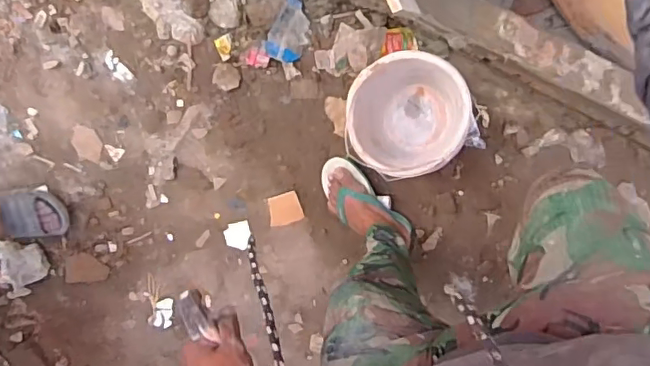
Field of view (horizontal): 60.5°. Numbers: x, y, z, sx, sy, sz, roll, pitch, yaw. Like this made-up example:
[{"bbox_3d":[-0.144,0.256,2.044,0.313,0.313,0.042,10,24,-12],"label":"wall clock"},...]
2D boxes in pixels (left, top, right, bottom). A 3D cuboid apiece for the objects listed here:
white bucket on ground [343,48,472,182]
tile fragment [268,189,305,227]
[{"bbox_3d":[0.174,-0.151,1.245,0.242,0.221,0.254,0,98,1],"label":"white bucket on ground"},{"bbox_3d":[-0.101,0.066,1.392,0.083,0.009,0.077,-18,97,4],"label":"tile fragment"}]

